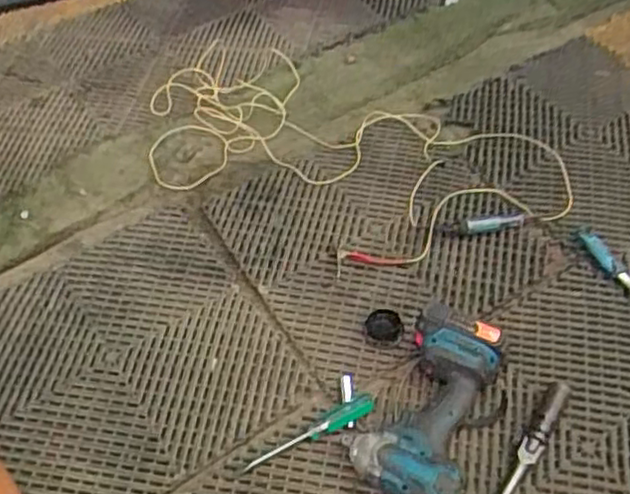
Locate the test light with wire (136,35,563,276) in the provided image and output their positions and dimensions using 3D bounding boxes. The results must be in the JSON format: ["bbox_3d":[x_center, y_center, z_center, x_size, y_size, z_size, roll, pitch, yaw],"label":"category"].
[{"bbox_3d":[0.024,-0.156,1.165,0.706,0.048,0.331,27,57,22],"label":"test light with wire"}]

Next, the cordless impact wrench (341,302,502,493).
[{"bbox_3d":[0.132,0.189,0.849,0.135,0.093,0.229,18,54,17],"label":"cordless impact wrench"}]

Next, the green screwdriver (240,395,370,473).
[{"bbox_3d":[-0.004,0.234,0.868,0.182,0.020,0.024,-26,54,-17],"label":"green screwdriver"}]

